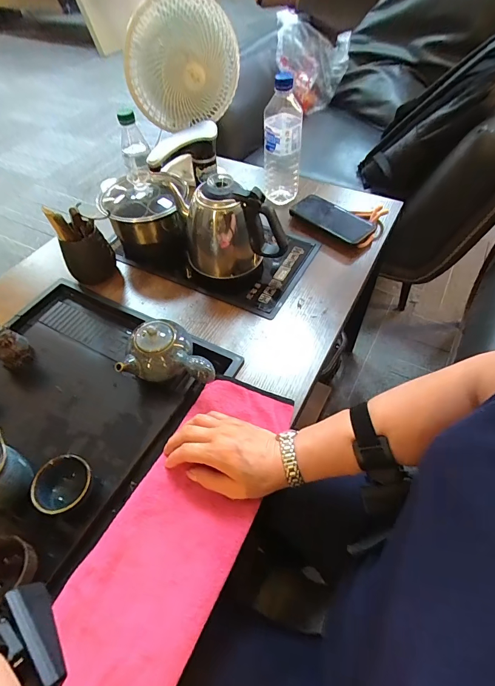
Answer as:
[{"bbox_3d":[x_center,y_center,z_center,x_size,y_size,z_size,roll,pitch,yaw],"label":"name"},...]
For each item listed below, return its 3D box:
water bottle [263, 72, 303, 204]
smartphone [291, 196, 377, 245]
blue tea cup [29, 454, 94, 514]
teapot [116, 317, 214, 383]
[{"bbox_3d":[0.068,-0.383,0.703,0.071,0.219,0.073,4,53,5],"label":"water bottle"},{"bbox_3d":[0.171,-0.251,0.722,0.160,0.013,0.085,32,61,19],"label":"smartphone"},{"bbox_3d":[-0.211,0.169,0.424,0.062,0.044,0.059,-1,52,2],"label":"blue tea cup"},{"bbox_3d":[-0.102,0.017,0.512,0.128,0.071,0.086,6,53,7],"label":"teapot"}]

